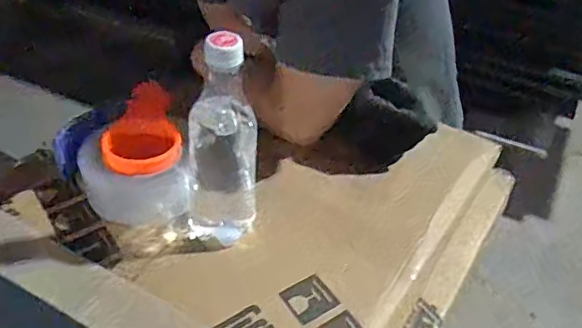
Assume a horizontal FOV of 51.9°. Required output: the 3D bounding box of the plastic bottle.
[{"bbox_3d":[-0.063,-0.010,0.545,0.061,0.207,0.059,-7,43,-10],"label":"plastic bottle"}]

